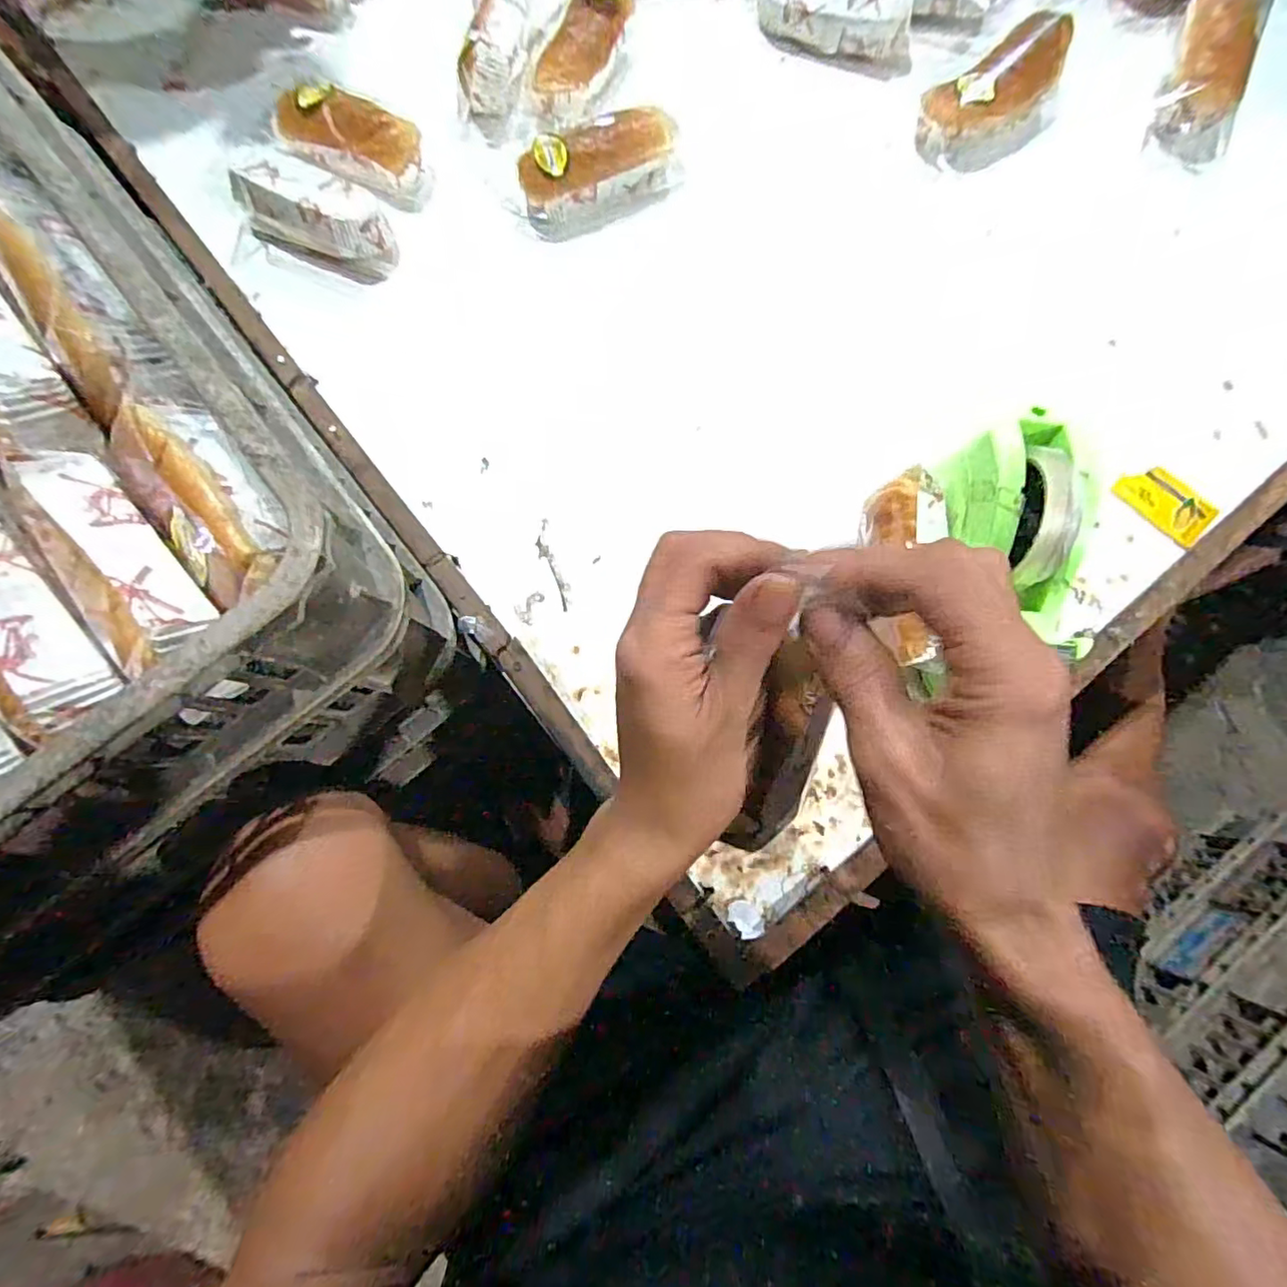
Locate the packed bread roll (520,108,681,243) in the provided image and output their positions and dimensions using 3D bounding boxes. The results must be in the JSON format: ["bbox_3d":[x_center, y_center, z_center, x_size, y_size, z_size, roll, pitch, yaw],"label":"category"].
[{"bbox_3d":[-0.031,-0.421,0.517,0.157,0.055,0.053,-27,81,-4],"label":"packed bread roll"}]

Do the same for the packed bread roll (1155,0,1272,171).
[{"bbox_3d":[0.528,-0.546,0.534,0.081,0.040,0.214,21,81,4],"label":"packed bread roll"}]

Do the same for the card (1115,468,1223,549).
[{"bbox_3d":[0.427,-0.115,0.476,0.048,0.004,0.072,-43,77,-10],"label":"card"}]

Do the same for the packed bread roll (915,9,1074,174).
[{"bbox_3d":[0.324,-0.498,0.528,0.161,0.041,0.085,-42,83,-6],"label":"packed bread roll"}]

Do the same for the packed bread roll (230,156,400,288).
[{"bbox_3d":[-0.285,-0.375,0.504,0.144,0.047,0.067,25,81,4],"label":"packed bread roll"}]

